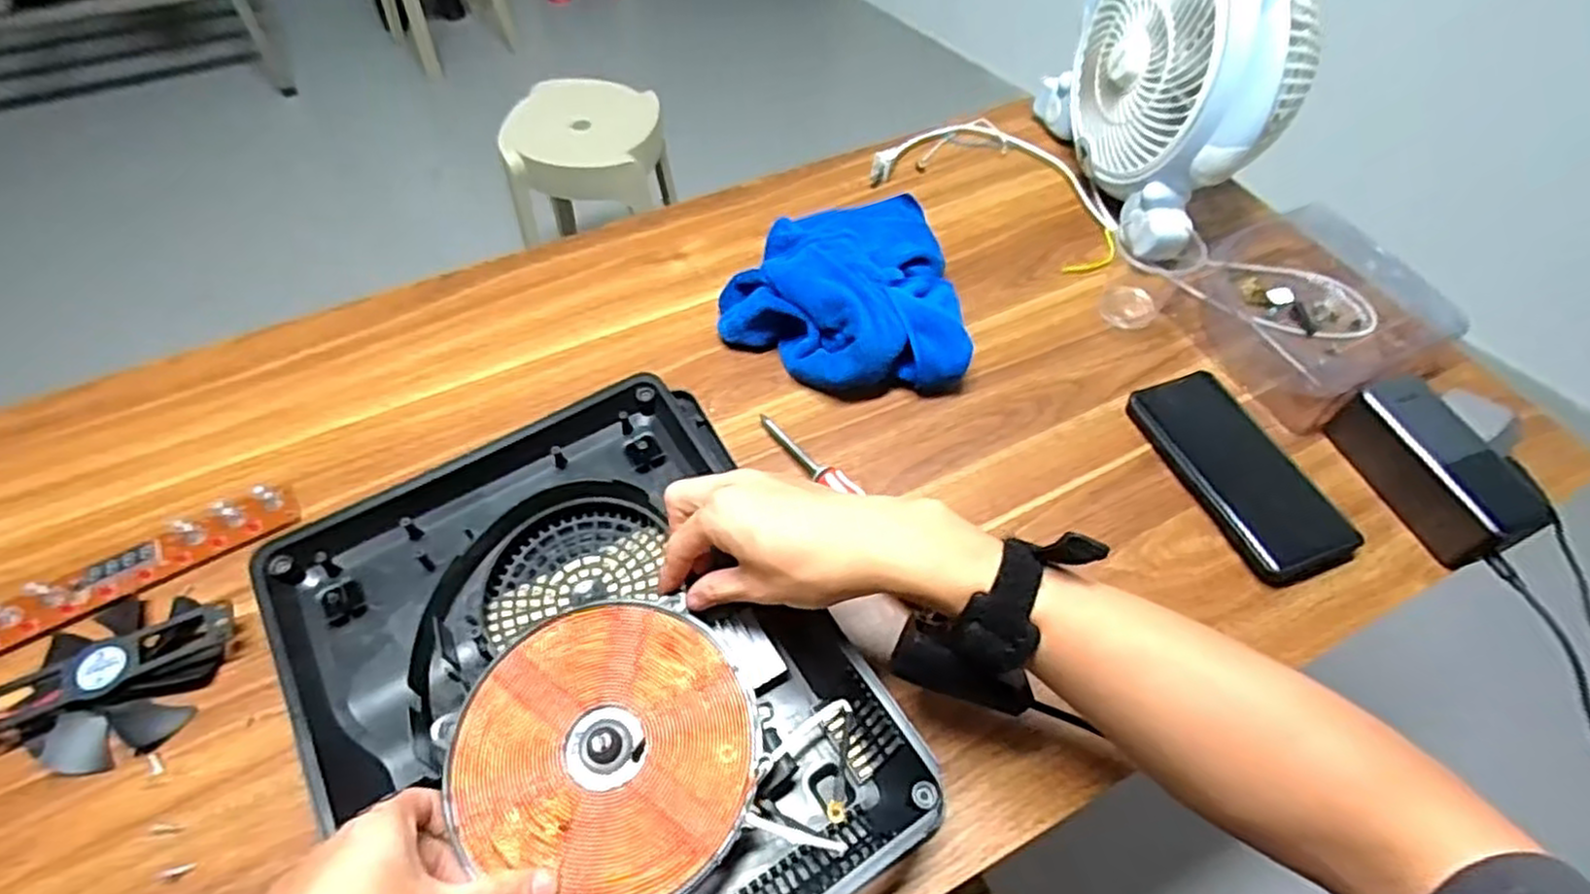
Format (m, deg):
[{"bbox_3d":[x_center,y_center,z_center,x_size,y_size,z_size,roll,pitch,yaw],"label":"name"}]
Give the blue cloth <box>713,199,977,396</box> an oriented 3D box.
[{"bbox_3d":[0.034,-0.149,0.632,0.184,0.068,0.237,-3,55,-2],"label":"blue cloth"}]

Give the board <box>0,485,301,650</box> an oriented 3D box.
[{"bbox_3d":[-0.429,0.077,0.486,0.193,0.011,0.037,-28,59,-18],"label":"board"}]

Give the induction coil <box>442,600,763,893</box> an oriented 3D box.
[{"bbox_3d":[-0.098,0.153,0.394,0.158,0.007,0.144,1,54,-1],"label":"induction coil"}]

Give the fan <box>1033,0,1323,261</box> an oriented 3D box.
[{"bbox_3d":[0.343,-0.335,0.658,0.122,0.248,0.271,-10,55,-7],"label":"fan"}]

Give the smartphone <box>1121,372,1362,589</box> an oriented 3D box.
[{"bbox_3d":[0.325,0.015,0.551,0.089,0.019,0.171,-16,56,-11],"label":"smartphone"}]

